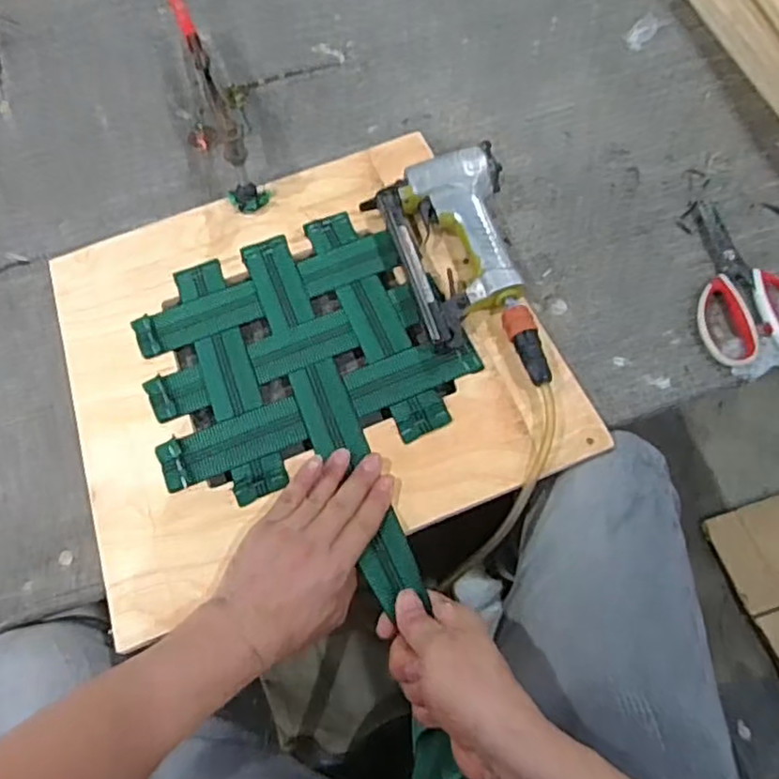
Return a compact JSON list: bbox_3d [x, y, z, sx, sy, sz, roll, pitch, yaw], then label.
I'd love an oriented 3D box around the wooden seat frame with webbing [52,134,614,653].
[{"bbox_3d":[-0.077,-0.025,0.601,0.420,0.024,0.413,-20,66,-6],"label":"wooden seat frame with webbing"}]

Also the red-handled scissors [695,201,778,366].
[{"bbox_3d":[0.342,-0.110,0.630,0.106,0.012,0.182,-6,66,0],"label":"red-handled scissors"}]

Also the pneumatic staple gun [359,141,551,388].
[{"bbox_3d":[0.079,-0.114,0.618,0.133,0.049,0.256,-22,67,-7],"label":"pneumatic staple gun"}]

